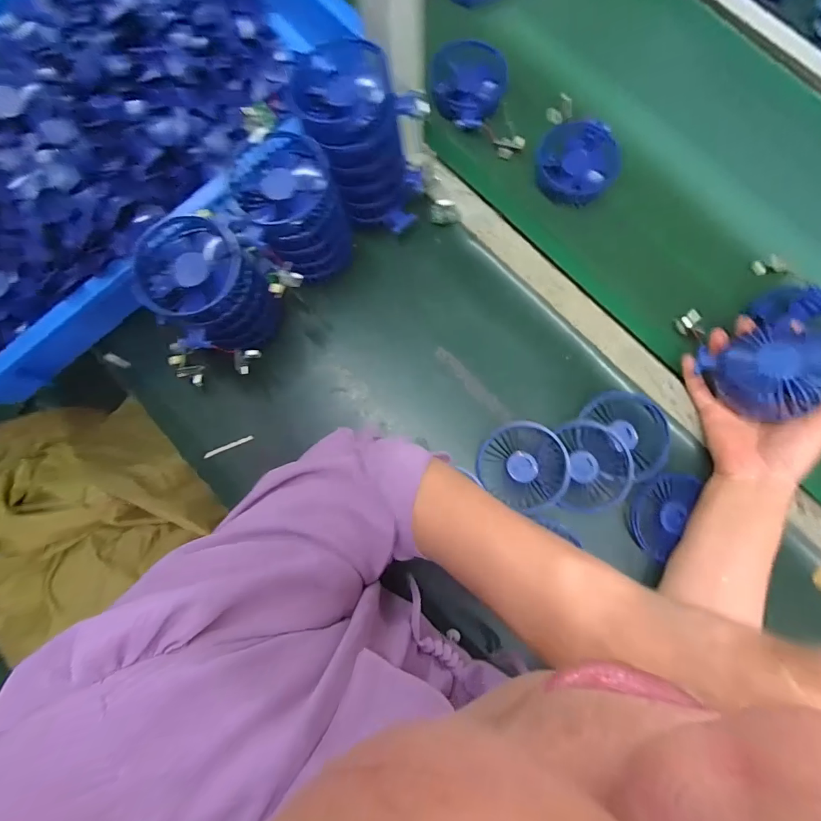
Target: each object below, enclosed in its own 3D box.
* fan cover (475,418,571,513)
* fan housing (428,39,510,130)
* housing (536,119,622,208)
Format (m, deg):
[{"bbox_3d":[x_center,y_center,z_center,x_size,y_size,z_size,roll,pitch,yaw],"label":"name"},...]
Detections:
[{"bbox_3d":[0.115,0.055,0.441,0.086,0.033,0.082,12,79,2],"label":"fan cover"},{"bbox_3d":[0.067,-0.383,0.508,0.088,0.037,0.084,0,79,0],"label":"fan housing"},{"bbox_3d":[0.191,-0.282,0.490,0.087,0.038,0.084,0,79,0],"label":"housing"}]

